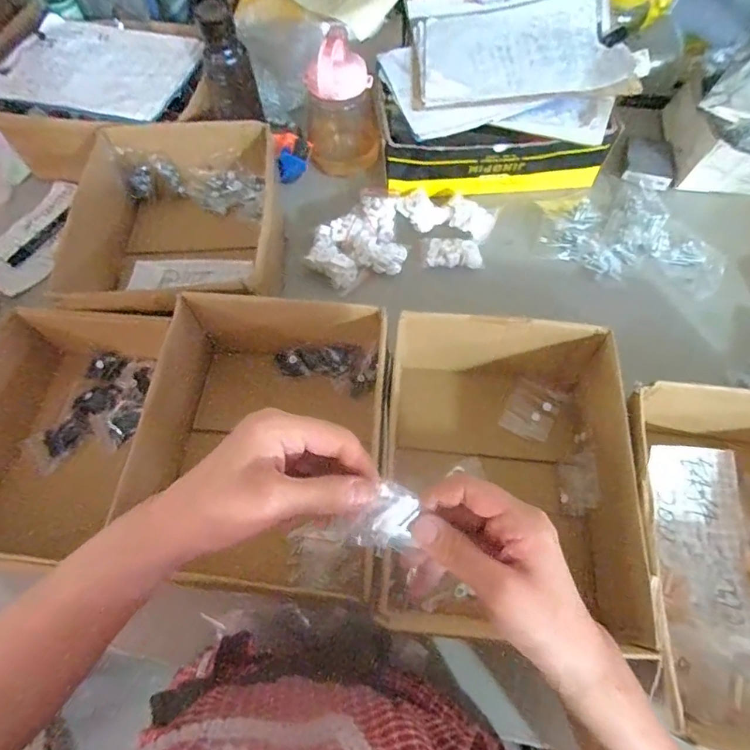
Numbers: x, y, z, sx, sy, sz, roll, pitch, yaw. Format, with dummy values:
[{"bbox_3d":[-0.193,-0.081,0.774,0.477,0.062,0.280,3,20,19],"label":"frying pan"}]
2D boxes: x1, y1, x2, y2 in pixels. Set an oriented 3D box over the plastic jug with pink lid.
[{"bbox_3d":[-0.051,-0.413,0.719,0.110,0.205,0.104,-8,64,-2],"label":"plastic jug with pink lid"}]

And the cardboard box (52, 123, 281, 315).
[{"bbox_3d":[-0.273,-0.203,0.649,0.276,0.119,0.307,0,64,2],"label":"cardboard box"}]

